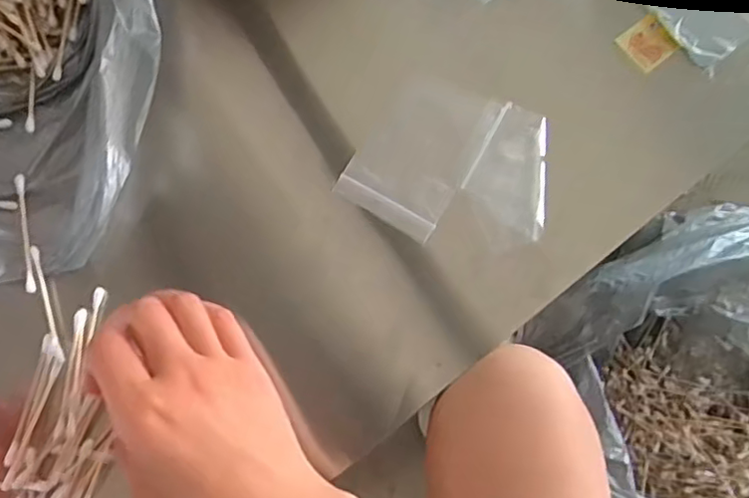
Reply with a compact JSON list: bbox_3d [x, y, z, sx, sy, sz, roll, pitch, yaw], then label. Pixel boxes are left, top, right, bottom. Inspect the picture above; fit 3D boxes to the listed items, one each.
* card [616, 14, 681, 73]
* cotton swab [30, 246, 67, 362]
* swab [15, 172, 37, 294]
[{"bbox_3d":[0.182,-0.137,0.409,0.034,0.004,0.032,-34,79,-9],"label":"card"},{"bbox_3d":[-0.186,0.031,0.351,0.004,0.004,0.068,-20,77,-6],"label":"cotton swab"},{"bbox_3d":[-0.204,-0.010,0.360,0.006,0.006,0.072,-11,76,-4],"label":"swab"}]

